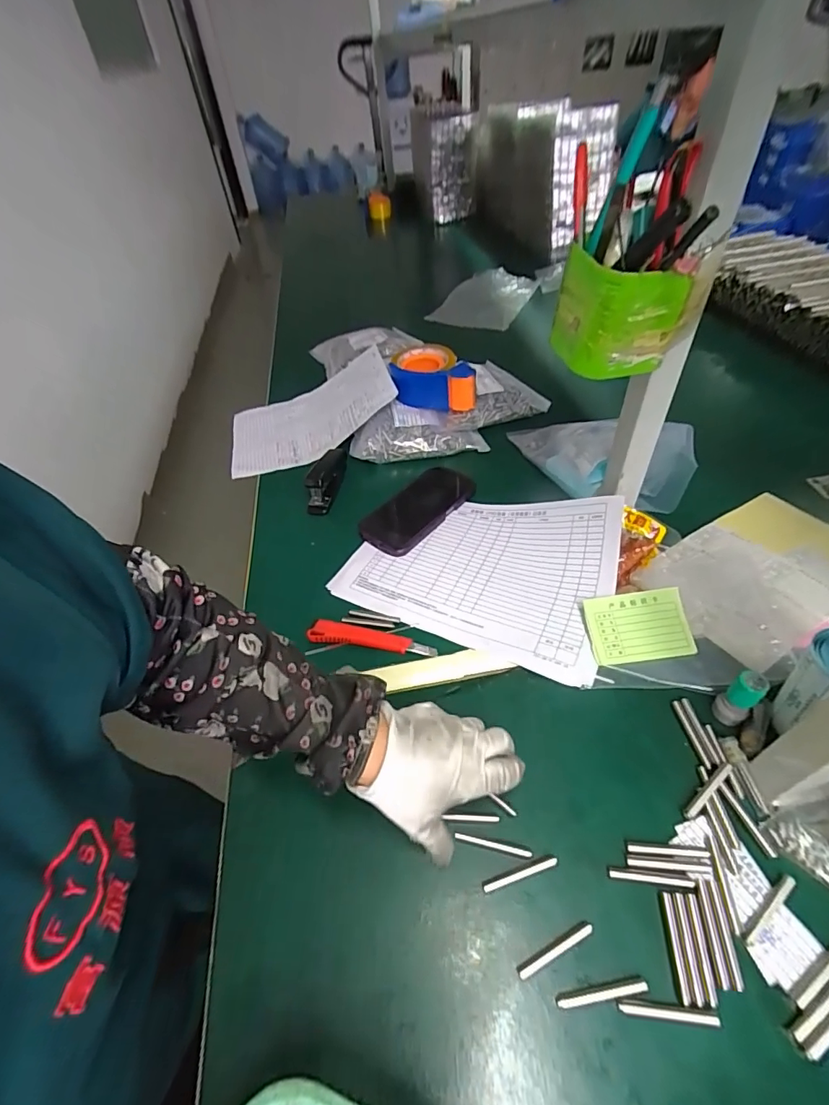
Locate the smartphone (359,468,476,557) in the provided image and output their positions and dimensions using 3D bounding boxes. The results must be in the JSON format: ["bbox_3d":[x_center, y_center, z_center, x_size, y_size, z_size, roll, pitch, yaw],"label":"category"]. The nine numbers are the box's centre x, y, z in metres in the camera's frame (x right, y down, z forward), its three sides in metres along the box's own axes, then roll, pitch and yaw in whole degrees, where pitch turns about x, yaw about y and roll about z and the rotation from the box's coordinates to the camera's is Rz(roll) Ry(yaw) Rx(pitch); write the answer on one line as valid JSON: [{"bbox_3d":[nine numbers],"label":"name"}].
[{"bbox_3d":[0.005,-0.063,0.648,0.086,0.018,0.174,30,58,30],"label":"smartphone"}]

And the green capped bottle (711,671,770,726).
[{"bbox_3d":[0.274,0.122,0.403,0.024,0.054,0.022,23,54,25],"label":"green capped bottle"}]

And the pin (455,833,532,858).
[{"bbox_3d":[0.060,0.225,0.370,0.057,0.004,0.005,7,49,13],"label":"pin"}]

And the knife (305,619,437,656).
[{"bbox_3d":[-0.045,0.091,0.512,0.135,0.018,0.025,4,48,10],"label":"knife"}]

